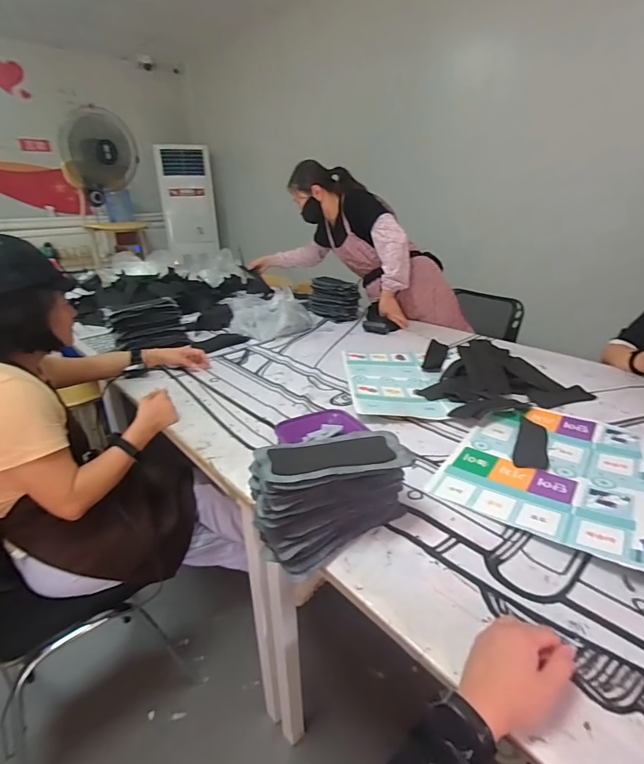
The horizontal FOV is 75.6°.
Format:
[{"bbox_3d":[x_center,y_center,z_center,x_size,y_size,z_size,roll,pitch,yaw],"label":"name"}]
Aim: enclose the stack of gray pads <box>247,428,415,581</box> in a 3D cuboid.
[{"bbox_3d":[0.017,0.174,0.659,0.241,0.145,0.126,-10,26,-24],"label":"stack of gray pads"}]

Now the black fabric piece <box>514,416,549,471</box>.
[{"bbox_3d":[0.444,0.132,0.878,0.060,0.015,0.156,9,33,24],"label":"black fabric piece"}]

